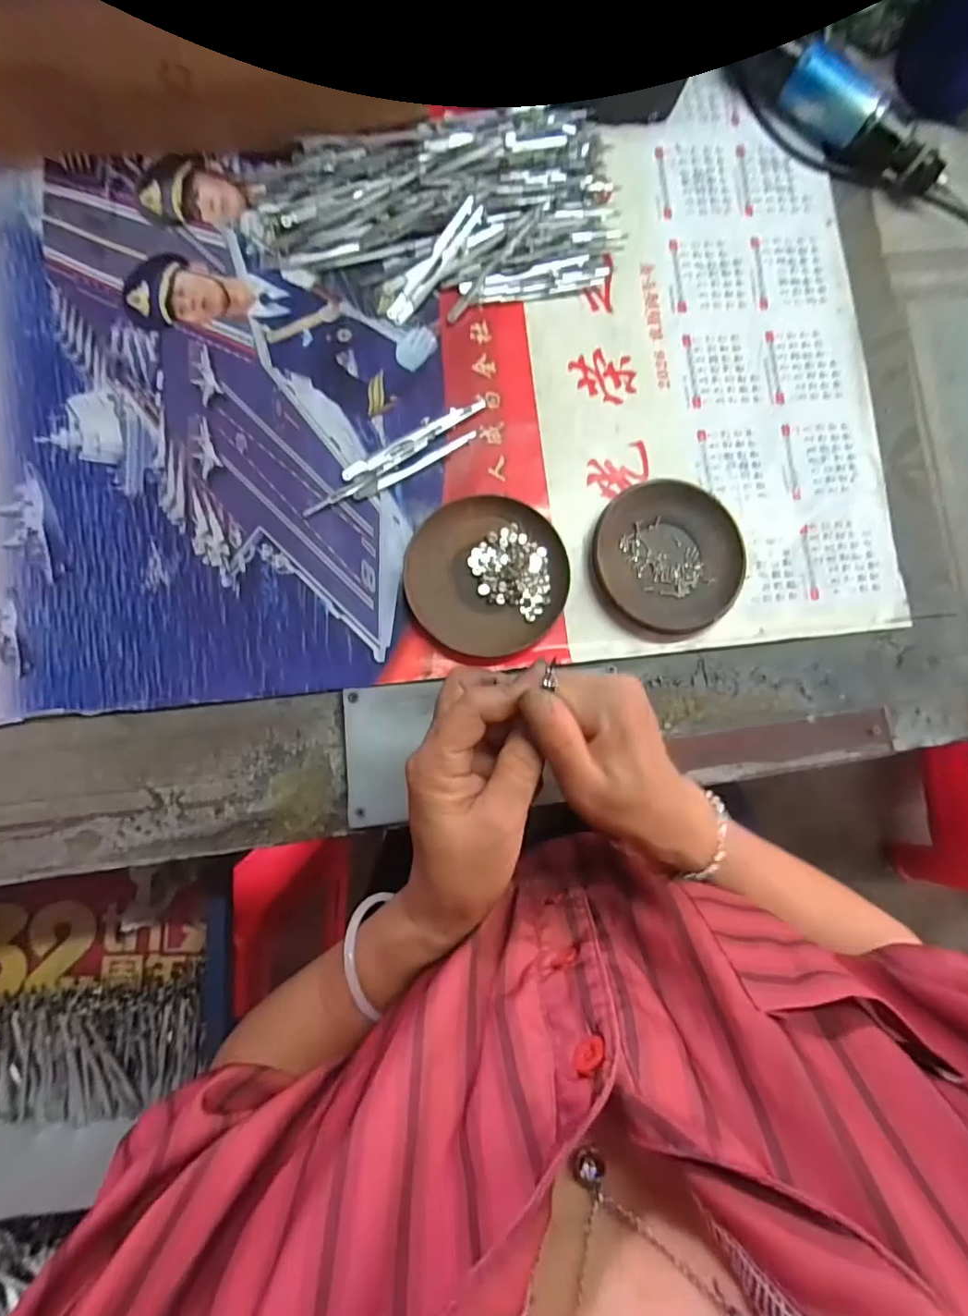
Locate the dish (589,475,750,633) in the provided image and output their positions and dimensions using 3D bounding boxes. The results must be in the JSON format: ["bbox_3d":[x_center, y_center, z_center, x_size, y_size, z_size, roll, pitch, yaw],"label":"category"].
[{"bbox_3d":[0.137,-0.076,0.404,0.112,0.017,0.112,1,84,-6],"label":"dish"}]

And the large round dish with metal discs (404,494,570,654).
[{"bbox_3d":[0.002,-0.059,0.391,0.113,0.016,0.112,-2,85,-6],"label":"large round dish with metal discs"}]

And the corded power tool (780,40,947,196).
[{"bbox_3d":[0.311,-0.431,0.442,0.144,0.040,0.035,40,82,-1],"label":"corded power tool"}]

